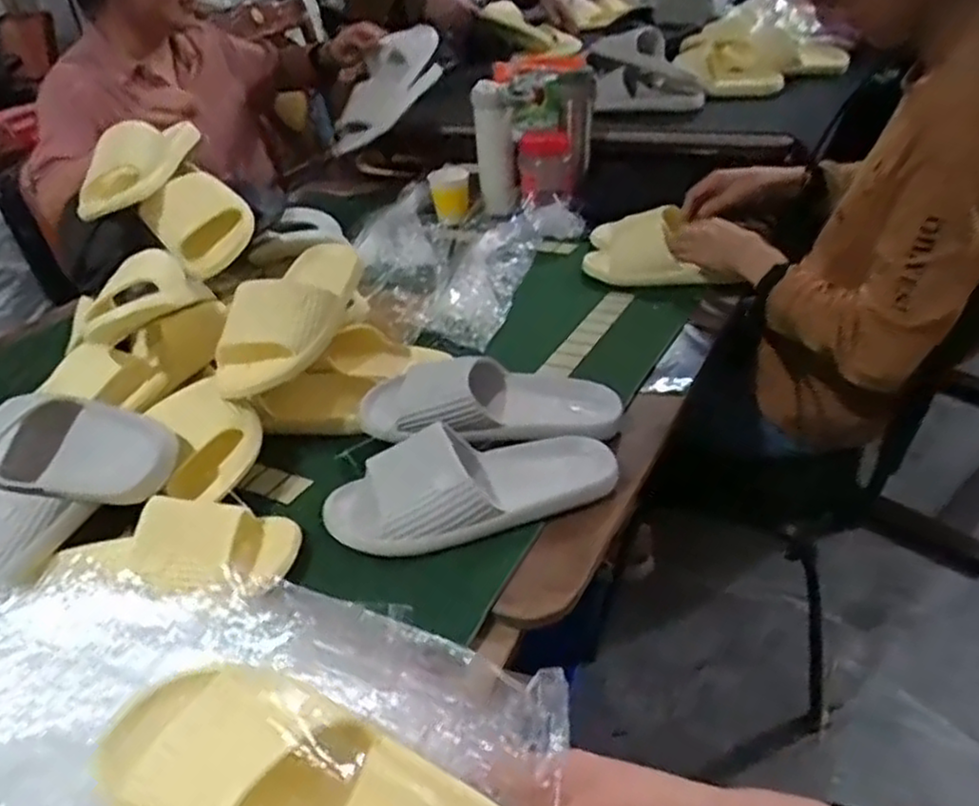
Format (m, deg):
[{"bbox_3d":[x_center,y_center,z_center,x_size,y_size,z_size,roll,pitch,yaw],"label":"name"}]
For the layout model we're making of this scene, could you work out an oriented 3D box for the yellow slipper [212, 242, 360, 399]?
[{"bbox_3d":[-0.214,-0.105,0.816,0.111,0.074,0.231,-1,35,10],"label":"yellow slipper"}]

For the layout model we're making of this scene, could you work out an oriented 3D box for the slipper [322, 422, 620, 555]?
[{"bbox_3d":[-0.017,0.061,0.680,0.268,0.064,0.109,-15,36,-11],"label":"slipper"}]

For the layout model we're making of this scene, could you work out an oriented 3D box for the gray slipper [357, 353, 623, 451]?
[{"bbox_3d":[0.005,0.003,0.774,0.267,0.067,0.098,1,33,-12],"label":"gray slipper"}]

